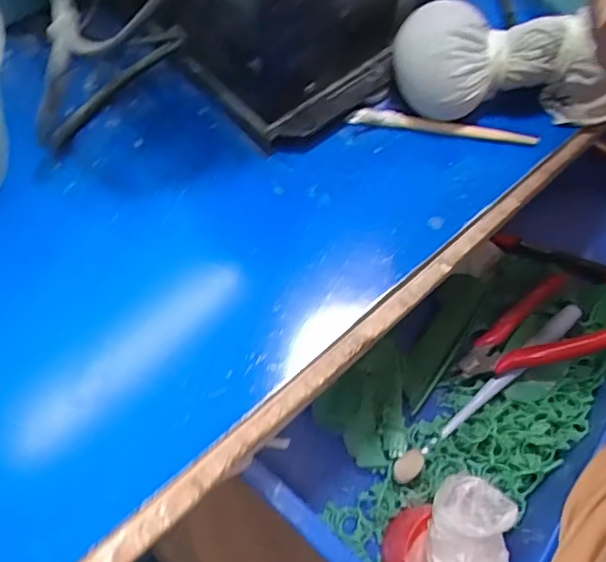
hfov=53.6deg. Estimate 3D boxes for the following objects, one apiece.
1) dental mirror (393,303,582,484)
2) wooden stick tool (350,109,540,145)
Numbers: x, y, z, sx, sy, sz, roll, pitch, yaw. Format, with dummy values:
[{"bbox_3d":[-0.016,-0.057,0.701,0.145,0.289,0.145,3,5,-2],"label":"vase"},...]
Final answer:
[{"bbox_3d":[0.134,0.077,0.427,0.183,0.024,0.016,-36,69,-19],"label":"dental mirror"},{"bbox_3d":[0.082,-0.091,0.351,0.108,0.006,0.008,9,63,2],"label":"wooden stick tool"}]

